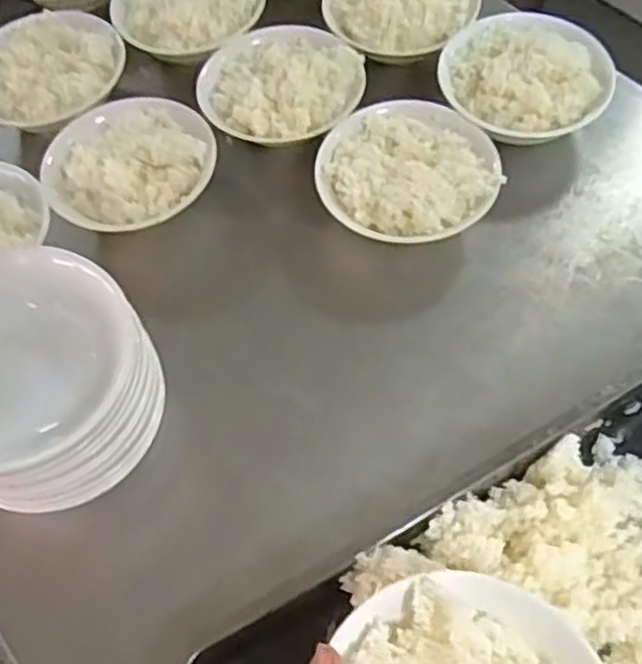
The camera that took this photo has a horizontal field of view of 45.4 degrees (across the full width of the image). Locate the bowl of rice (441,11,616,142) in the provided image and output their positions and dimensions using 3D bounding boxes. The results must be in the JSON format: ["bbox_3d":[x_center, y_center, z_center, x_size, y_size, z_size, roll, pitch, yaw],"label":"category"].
[{"bbox_3d":[0.205,-0.265,0.791,0.158,0.070,0.163,-2,60,3],"label":"bowl of rice"}]

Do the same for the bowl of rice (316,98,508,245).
[{"bbox_3d":[0.085,-0.154,0.745,0.166,0.051,0.156,-2,60,3],"label":"bowl of rice"}]

